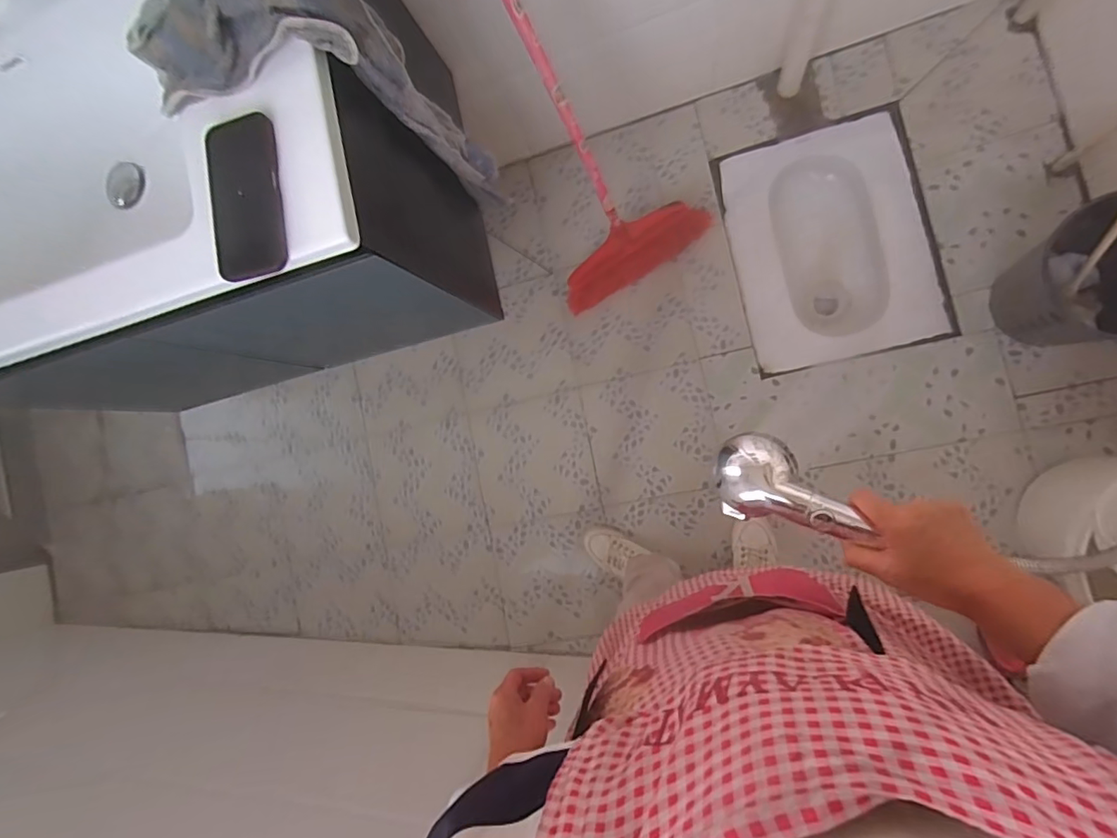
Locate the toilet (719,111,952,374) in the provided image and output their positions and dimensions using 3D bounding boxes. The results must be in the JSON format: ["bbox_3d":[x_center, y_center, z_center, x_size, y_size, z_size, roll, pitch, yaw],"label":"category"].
[{"bbox_3d":[0.616,-0.392,1.247,0.393,0.122,0.514,-13,86,12],"label":"toilet"}]

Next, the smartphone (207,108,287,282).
[{"bbox_3d":[-0.317,-0.227,0.539,0.075,0.004,0.157,-7,87,13],"label":"smartphone"}]

